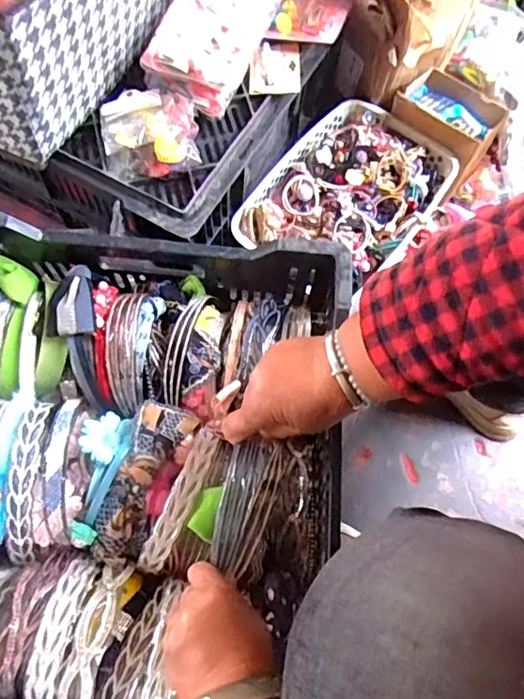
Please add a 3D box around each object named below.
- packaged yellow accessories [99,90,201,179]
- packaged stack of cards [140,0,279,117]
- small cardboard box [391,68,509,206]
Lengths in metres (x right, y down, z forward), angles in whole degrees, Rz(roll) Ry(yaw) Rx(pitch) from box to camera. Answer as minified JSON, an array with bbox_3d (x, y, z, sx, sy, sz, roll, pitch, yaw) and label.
[{"bbox_3d":[-0.123,-0.240,0.585,0.100,0.033,0.097,-6,70,-4],"label":"packaged yellow accessories"},{"bbox_3d":[-0.043,-0.381,0.606,0.096,0.056,0.228,20,71,6],"label":"packaged stack of cards"},{"bbox_3d":[0.259,-0.316,0.768,0.141,0.096,0.124,40,74,12],"label":"small cardboard box"}]

